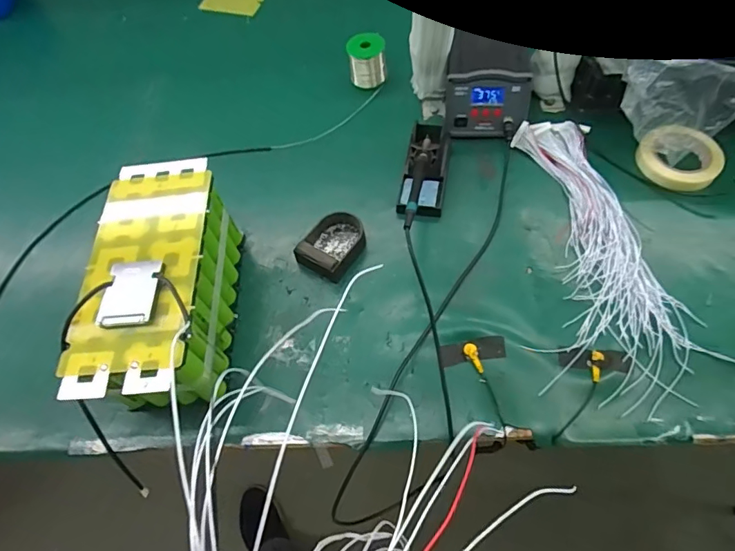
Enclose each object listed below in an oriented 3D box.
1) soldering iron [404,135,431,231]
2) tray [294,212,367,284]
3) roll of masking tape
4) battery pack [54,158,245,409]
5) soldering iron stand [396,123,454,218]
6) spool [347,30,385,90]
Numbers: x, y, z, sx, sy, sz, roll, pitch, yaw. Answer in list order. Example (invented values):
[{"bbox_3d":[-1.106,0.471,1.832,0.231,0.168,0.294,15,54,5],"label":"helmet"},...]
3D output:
[{"bbox_3d":[0.072,-0.139,0.671,0.018,0.013,0.232,8,45,8],"label":"soldering iron"},{"bbox_3d":[-0.051,-0.048,0.717,0.081,0.046,0.104,23,66,16],"label":"tray"},{"bbox_3d":[0.481,-0.183,0.736,0.118,0.029,0.094,40,83,24],"label":"roll of masking tape"},{"bbox_3d":[-0.262,0.012,0.621,0.139,0.147,0.307,-5,61,2],"label":"battery pack"},{"bbox_3d":[0.092,-0.175,0.753,0.071,0.068,0.150,9,63,9],"label":"soldering iron stand"},{"bbox_3d":[0.001,-0.404,0.890,0.066,0.075,0.066,-2,62,3],"label":"spool"}]

